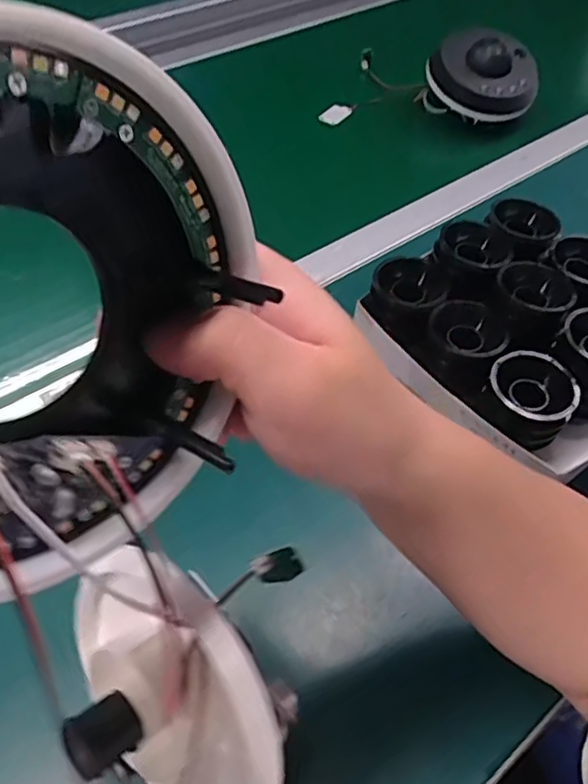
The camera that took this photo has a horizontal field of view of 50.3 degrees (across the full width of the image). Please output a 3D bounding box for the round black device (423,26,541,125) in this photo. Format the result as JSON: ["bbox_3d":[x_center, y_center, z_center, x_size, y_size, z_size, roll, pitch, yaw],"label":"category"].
[{"bbox_3d":[0.226,-0.365,0.745,0.121,0.059,0.112,0,78,0],"label":"round black device"}]

